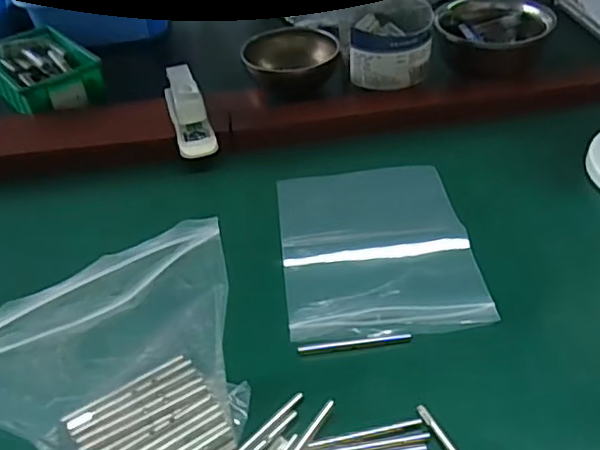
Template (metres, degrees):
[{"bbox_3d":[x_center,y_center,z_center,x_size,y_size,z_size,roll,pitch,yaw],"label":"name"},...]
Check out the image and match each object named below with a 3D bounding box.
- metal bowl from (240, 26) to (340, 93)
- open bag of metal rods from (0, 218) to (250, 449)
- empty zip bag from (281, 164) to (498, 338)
[{"bbox_3d":[-0.010,-0.186,0.715,0.105,0.050,0.105,-2,42,2],"label":"metal bowl"},{"bbox_3d":[-0.098,0.081,0.329,0.141,0.151,0.073,-20,44,-17],"label":"open bag of metal rods"},{"bbox_3d":[0.060,0.013,0.509,0.147,0.007,0.196,-5,40,-1],"label":"empty zip bag"}]

